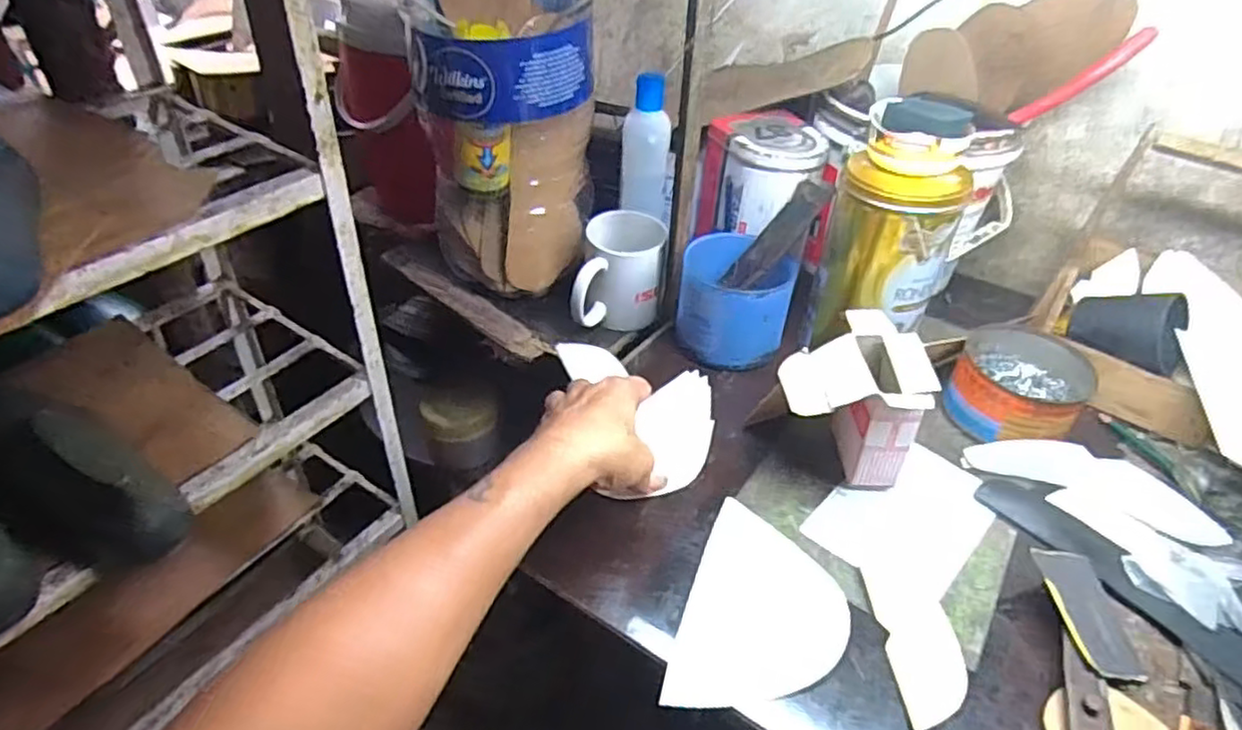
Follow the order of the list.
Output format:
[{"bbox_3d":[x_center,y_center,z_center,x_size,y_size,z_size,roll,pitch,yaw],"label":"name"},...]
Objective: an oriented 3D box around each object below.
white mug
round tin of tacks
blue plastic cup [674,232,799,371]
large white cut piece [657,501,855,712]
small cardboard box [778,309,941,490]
[{"bbox_3d":[0.001,-0.092,0.703,0.081,0.085,0.117,8,41,4],"label":"white mug"},{"bbox_3d":[0.335,0.021,0.589,0.098,0.056,0.106,3,41,-2],"label":"round tin of tacks"},{"bbox_3d":[0.104,-0.061,0.640,0.098,0.085,0.096,3,41,-2],"label":"blue plastic cup"},{"bbox_3d":[0.093,0.159,0.449,0.096,0.017,0.149,16,42,13],"label":"large white cut piece"},{"bbox_3d":[0.171,0.027,0.535,0.102,0.107,0.098,14,42,11],"label":"small cardboard box"}]

